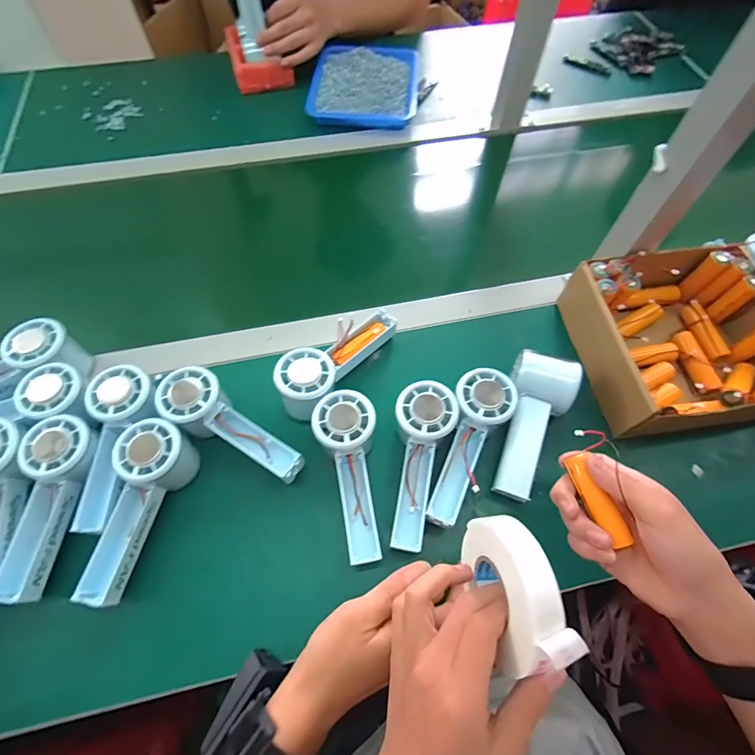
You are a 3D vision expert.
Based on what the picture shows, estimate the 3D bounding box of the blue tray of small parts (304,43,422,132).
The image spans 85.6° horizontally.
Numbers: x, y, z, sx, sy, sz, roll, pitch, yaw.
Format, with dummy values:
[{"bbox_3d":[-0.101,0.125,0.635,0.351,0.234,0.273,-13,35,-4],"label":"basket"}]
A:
[{"bbox_3d":[-0.020,-0.500,0.701,0.174,0.030,0.208,5,64,2],"label":"blue tray of small parts"}]

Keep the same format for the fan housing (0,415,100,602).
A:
[{"bbox_3d":[-0.291,0.108,0.356,0.056,0.032,0.146,6,77,3],"label":"fan housing"}]

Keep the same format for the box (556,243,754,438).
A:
[{"bbox_3d":[0.326,-0.042,0.438,0.200,0.084,0.184,-8,64,-4],"label":"box"}]

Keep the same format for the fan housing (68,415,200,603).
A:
[{"bbox_3d":[-0.216,0.116,0.364,0.056,0.061,0.153,14,64,7],"label":"fan housing"}]

